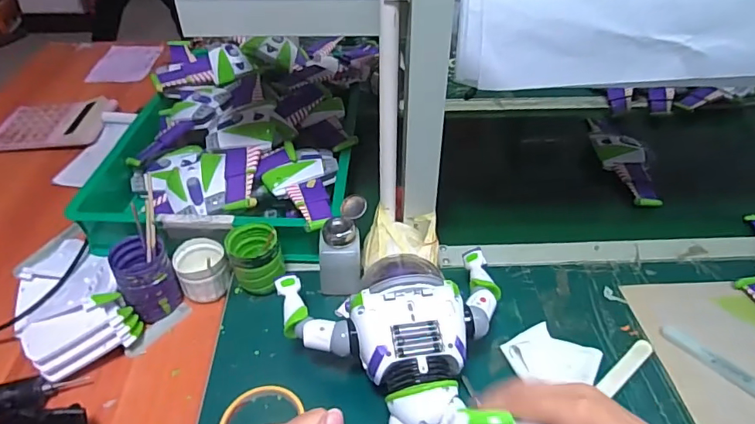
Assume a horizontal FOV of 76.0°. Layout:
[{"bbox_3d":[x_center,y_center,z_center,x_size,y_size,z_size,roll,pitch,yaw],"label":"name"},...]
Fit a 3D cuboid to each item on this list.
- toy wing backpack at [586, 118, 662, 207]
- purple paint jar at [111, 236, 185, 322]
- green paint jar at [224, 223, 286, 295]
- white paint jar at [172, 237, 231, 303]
[{"bbox_3d":[0.445,-0.106,0.876,0.079,0.033,0.267,-3,42,-3],"label":"toy wing backpack"},{"bbox_3d":[-0.287,0.087,0.608,0.064,0.093,0.064,0,42,0],"label":"purple paint jar"},{"bbox_3d":[-0.155,0.063,0.622,0.065,0.085,0.060,0,42,0],"label":"green paint jar"},{"bbox_3d":[-0.231,0.077,0.643,0.063,0.054,0.067,0,42,0],"label":"white paint jar"}]

